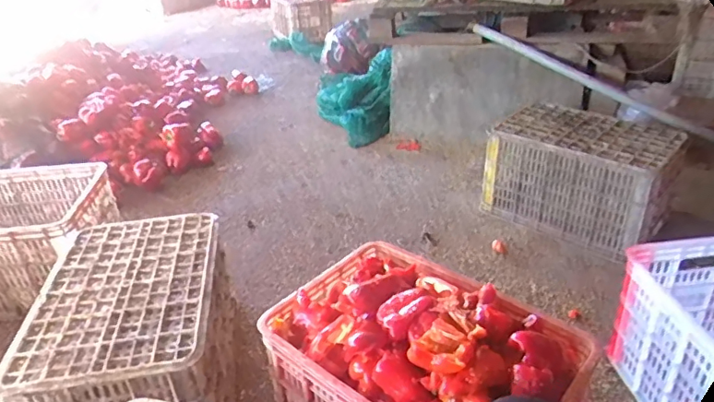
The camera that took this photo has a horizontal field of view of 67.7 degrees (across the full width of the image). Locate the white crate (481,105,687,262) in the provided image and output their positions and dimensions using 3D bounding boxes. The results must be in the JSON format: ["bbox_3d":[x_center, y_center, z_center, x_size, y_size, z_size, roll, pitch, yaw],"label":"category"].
[{"bbox_3d":[0.733,-0.078,1.744,0.363,0.315,0.511,-26,38,-35],"label":"white crate"}]

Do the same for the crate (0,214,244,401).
[{"bbox_3d":[-0.459,0.271,1.143,0.350,0.243,0.497,-6,30,-6],"label":"crate"}]

